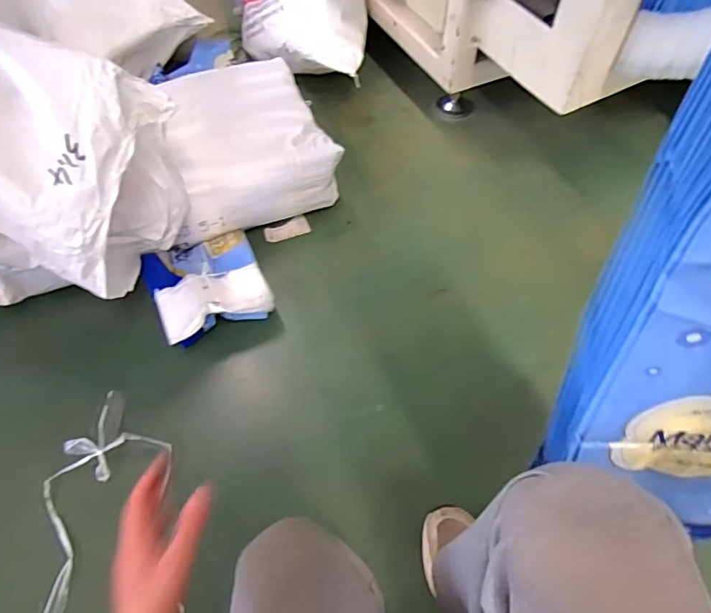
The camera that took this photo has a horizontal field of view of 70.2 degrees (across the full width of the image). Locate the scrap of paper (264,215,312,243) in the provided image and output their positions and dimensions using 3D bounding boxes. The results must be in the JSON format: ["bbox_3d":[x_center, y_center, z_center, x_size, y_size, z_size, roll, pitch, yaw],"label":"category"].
[{"bbox_3d":[-0.152,-0.171,1.122,0.100,0.004,0.053,-20,58,-14],"label":"scrap of paper"}]

